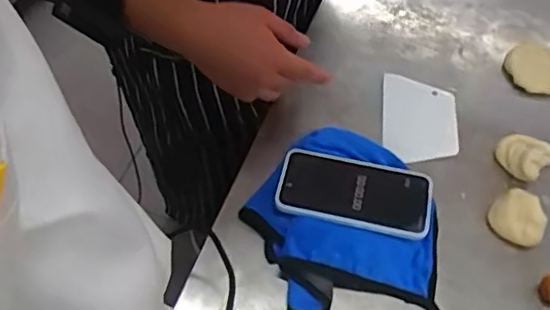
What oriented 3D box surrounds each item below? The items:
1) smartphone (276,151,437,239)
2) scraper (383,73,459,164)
[{"bbox_3d":[0.082,0.038,0.607,0.156,0.009,0.078,12,54,7],"label":"smartphone"},{"bbox_3d":[0.170,-0.043,0.690,0.087,0.010,0.125,9,56,1],"label":"scraper"}]

